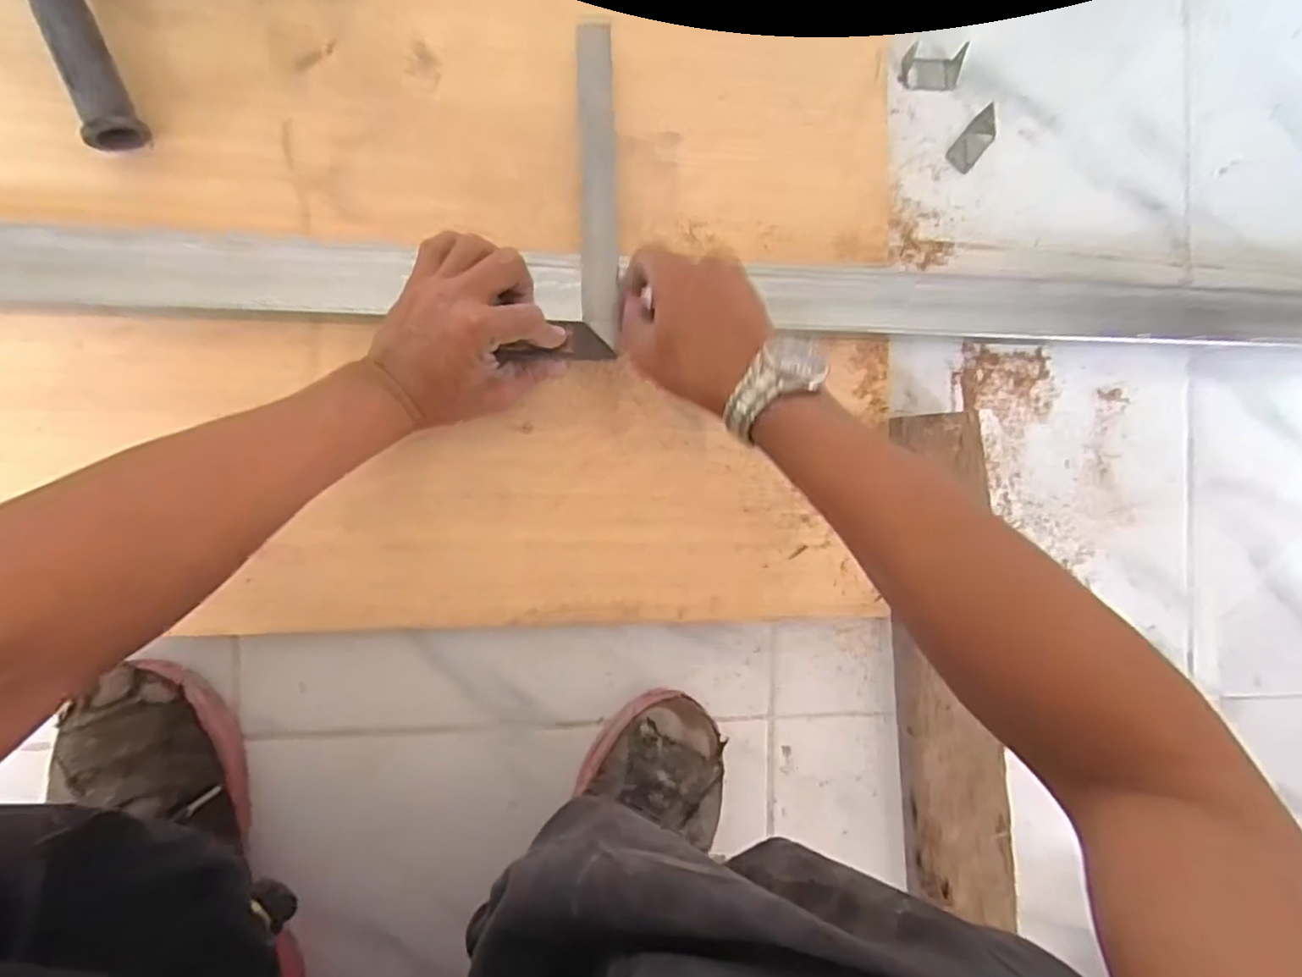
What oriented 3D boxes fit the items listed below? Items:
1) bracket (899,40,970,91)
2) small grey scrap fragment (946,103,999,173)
[{"bbox_3d":[0.244,-0.364,0.570,0.057,0.016,0.031,-1,90,-9],"label":"bracket"},{"bbox_3d":[0.282,-0.301,0.567,0.026,0.016,0.058,40,84,-7],"label":"small grey scrap fragment"}]

